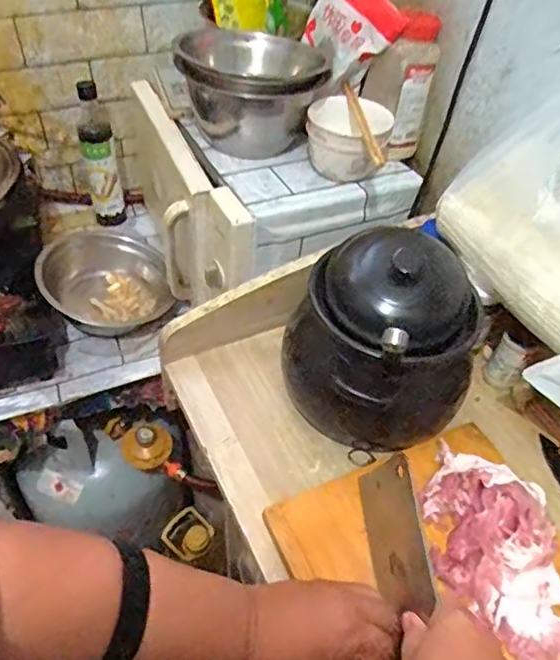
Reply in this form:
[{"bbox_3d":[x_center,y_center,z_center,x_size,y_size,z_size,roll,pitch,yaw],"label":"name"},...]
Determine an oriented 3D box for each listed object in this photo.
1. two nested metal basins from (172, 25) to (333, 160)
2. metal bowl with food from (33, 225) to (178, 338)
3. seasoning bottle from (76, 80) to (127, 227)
[{"bbox_3d":[-0.044,-0.324,0.802,0.178,0.124,0.146,-7,50,-12],"label":"two nested metal basins"},{"bbox_3d":[-0.273,-0.070,0.908,0.178,0.104,0.160,-12,51,-16],"label":"metal bowl with food"},{"bbox_3d":[-0.316,-0.304,1.015,0.053,0.263,0.066,-13,51,-17],"label":"seasoning bottle"}]

